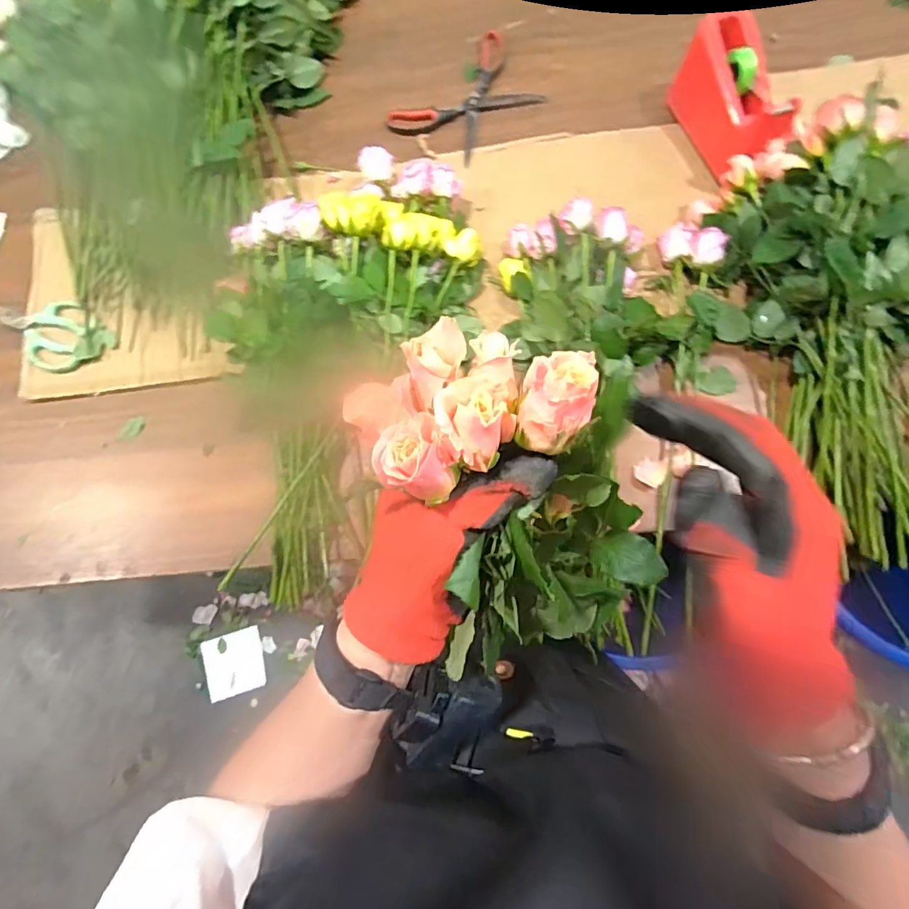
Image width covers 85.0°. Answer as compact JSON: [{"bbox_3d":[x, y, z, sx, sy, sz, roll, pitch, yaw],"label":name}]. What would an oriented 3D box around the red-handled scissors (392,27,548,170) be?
[{"bbox_3d":[0.029,-0.558,0.775,0.155,0.021,0.229,41,85,11],"label":"red-handled scissors"}]

